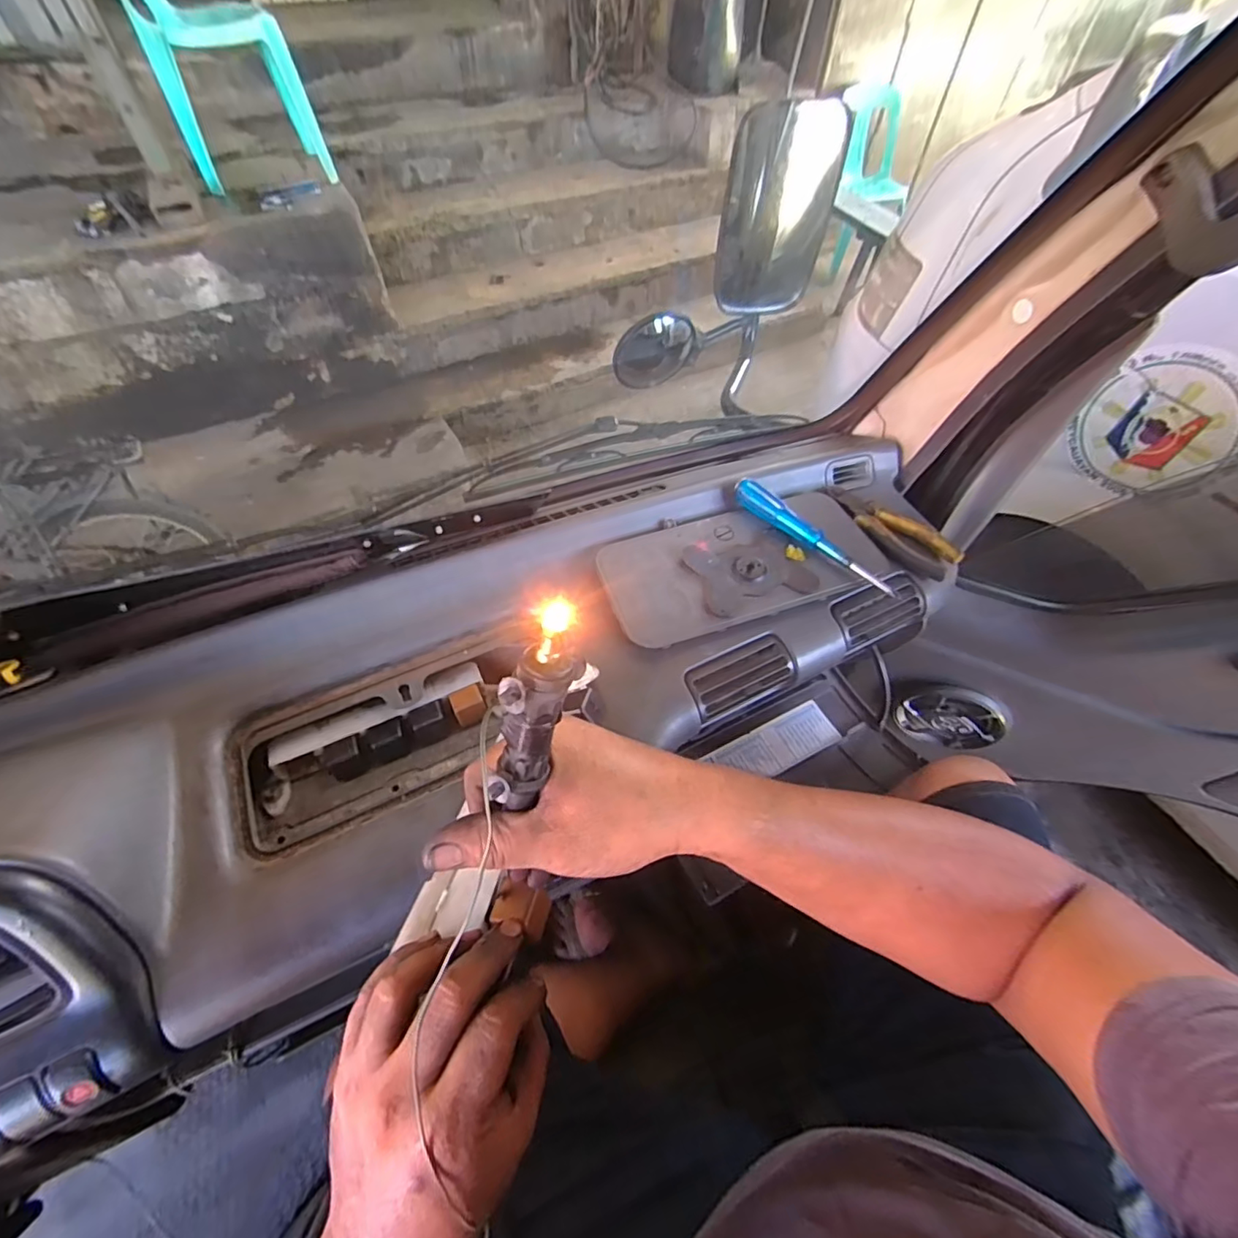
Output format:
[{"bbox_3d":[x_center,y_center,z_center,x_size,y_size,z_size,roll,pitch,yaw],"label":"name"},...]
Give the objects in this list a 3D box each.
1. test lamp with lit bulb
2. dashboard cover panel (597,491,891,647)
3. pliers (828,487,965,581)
[{"bbox_3d":[-0.038,0.043,0.242,0.026,0.104,0.025,19,22,11],"label":"test lamp with lit bulb"},{"bbox_3d":[0.125,-0.057,0.559,0.281,0.023,0.135,-16,57,-12],"label":"dashboard cover panel"},{"bbox_3d":[0.292,-0.098,0.594,0.057,0.016,0.148,-37,63,-24],"label":"pliers"}]

